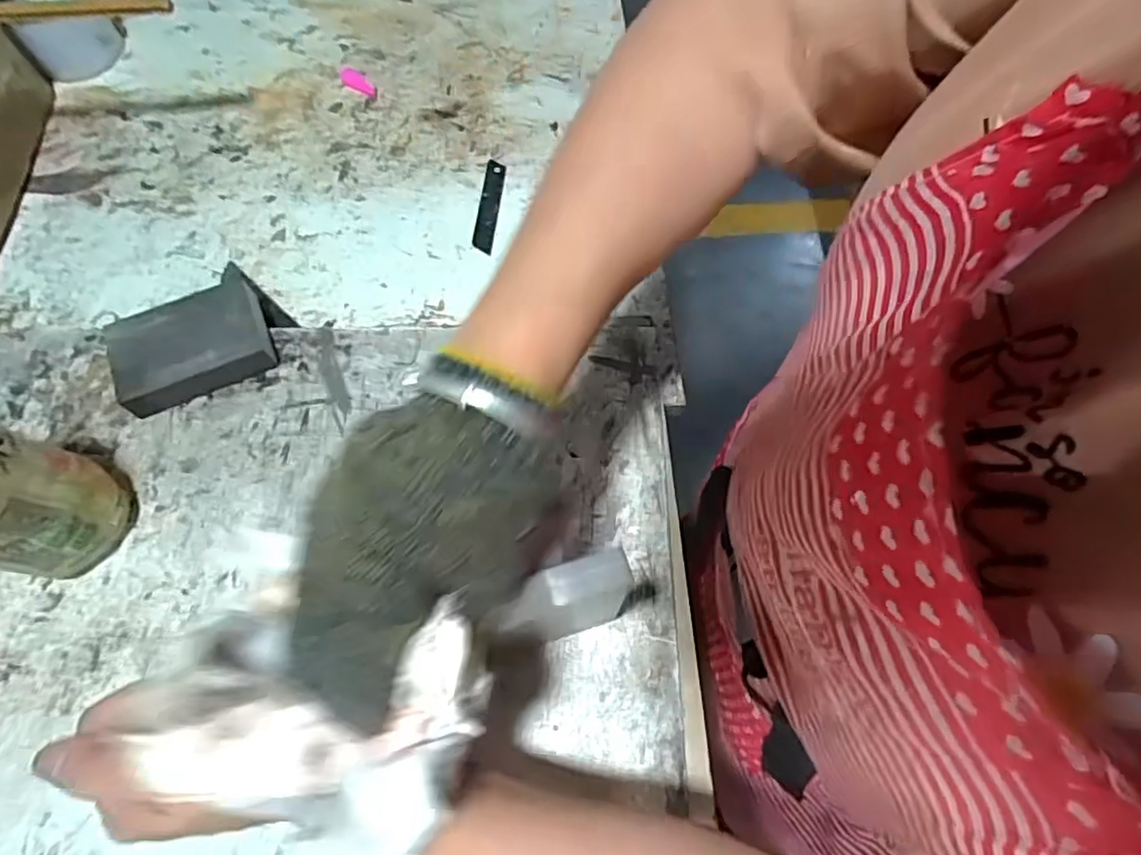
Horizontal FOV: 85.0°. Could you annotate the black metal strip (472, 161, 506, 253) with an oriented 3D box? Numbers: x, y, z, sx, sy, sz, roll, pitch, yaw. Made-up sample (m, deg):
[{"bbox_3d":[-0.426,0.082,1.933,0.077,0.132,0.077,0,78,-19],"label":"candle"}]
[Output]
[{"bbox_3d":[-0.069,-0.189,0.530,0.019,0.005,0.099,1,65,11],"label":"black metal strip"}]

